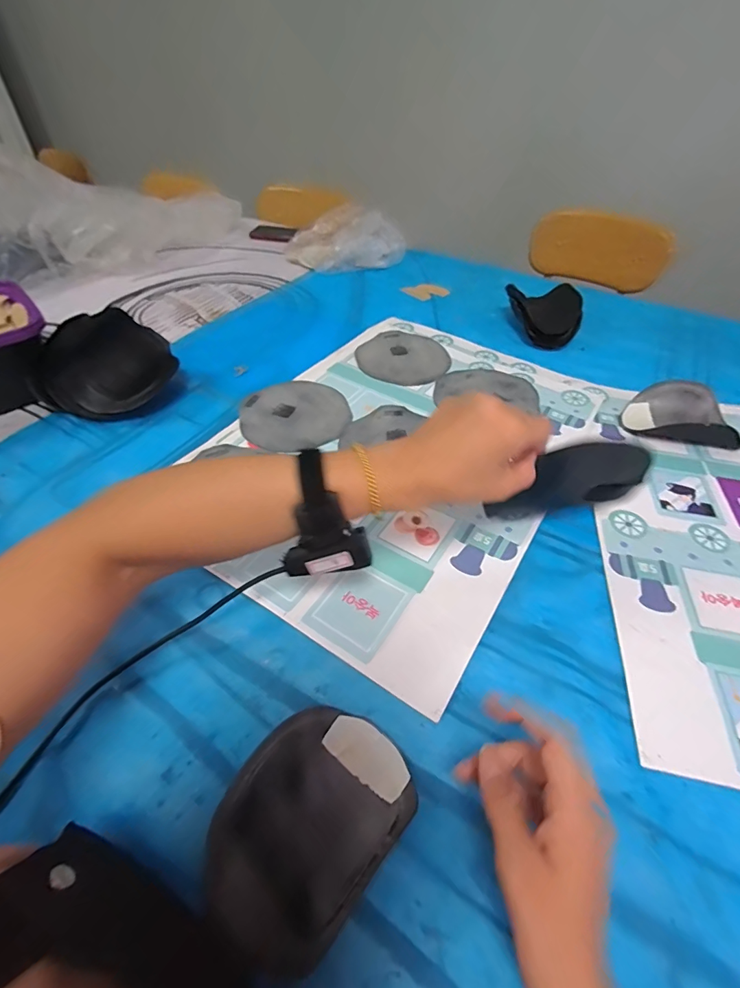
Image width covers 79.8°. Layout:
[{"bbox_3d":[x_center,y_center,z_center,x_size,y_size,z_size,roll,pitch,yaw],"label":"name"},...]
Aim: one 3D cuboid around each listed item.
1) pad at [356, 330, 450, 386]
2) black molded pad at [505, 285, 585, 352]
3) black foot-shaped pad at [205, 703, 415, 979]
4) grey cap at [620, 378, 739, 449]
[{"bbox_3d":[0.053,-0.226,0.719,0.143,0.007,0.149,1,46,-1],"label":"pad"},{"bbox_3d":[0.319,-0.315,0.784,0.125,0.061,0.128,-11,48,-13],"label":"black molded pad"},{"bbox_3d":[-0.039,0.211,0.287,0.097,0.043,0.139,33,53,26],"label":"black foot-shaped pad"},{"bbox_3d":[0.416,-0.108,0.600,0.132,0.044,0.112,10,47,7],"label":"grey cap"}]

